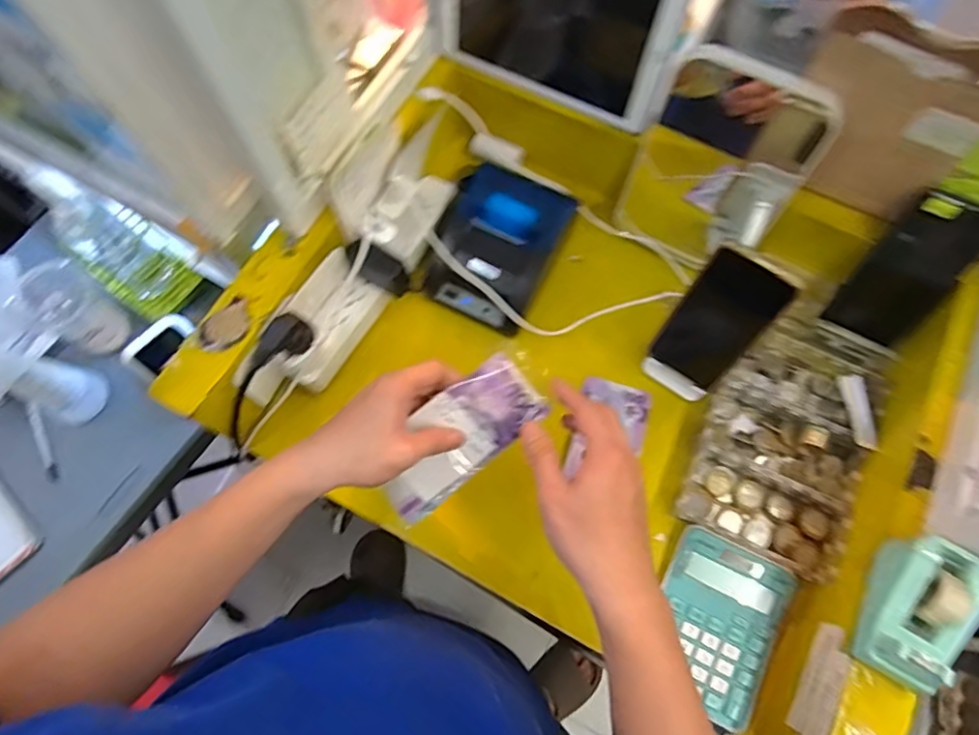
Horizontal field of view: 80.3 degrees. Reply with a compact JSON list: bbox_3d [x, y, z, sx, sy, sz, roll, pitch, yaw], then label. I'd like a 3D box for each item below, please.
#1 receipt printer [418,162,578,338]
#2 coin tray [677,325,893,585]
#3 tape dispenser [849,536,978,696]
[{"bbox_3d":[0.007,-0.125,0.611,0.120,0.059,0.148,25,73,9],"label":"receipt printer"},{"bbox_3d":[0.292,0.060,0.567,0.142,0.036,0.253,27,73,9],"label":"coin tray"},{"bbox_3d":[0.309,0.176,0.417,0.058,0.042,0.104,28,73,10],"label":"tape dispenser"}]

